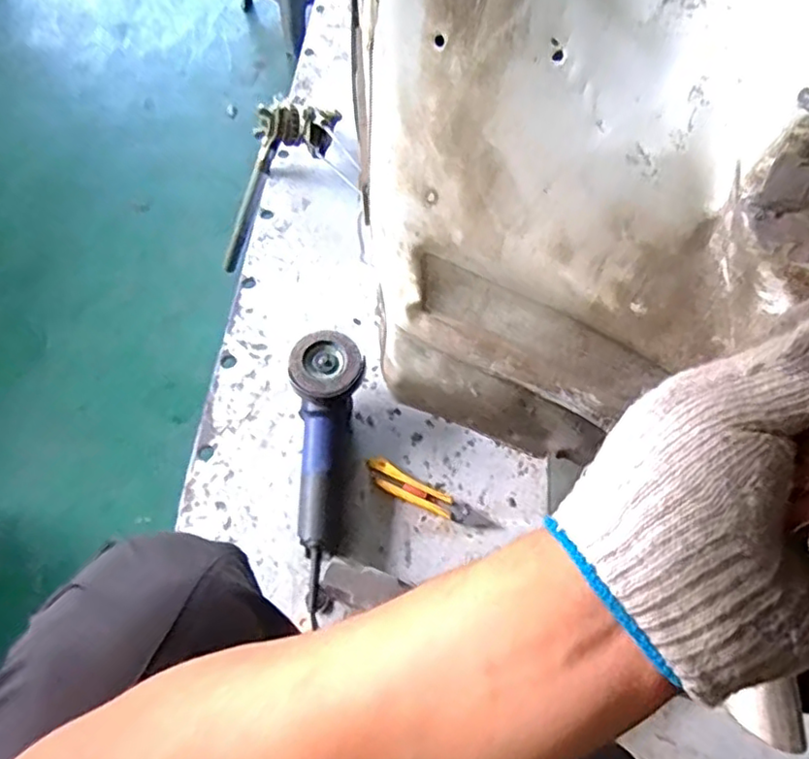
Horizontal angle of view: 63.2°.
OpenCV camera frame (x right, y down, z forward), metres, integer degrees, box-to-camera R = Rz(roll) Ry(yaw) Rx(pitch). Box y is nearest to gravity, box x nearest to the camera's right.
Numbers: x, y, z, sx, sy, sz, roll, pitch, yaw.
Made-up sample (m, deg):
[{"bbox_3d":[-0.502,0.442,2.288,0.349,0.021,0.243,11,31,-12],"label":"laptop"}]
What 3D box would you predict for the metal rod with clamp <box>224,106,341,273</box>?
[{"bbox_3d":[-0.266,-0.342,1.218,0.126,0.456,0.046,10,56,-32],"label":"metal rod with clamp"}]

